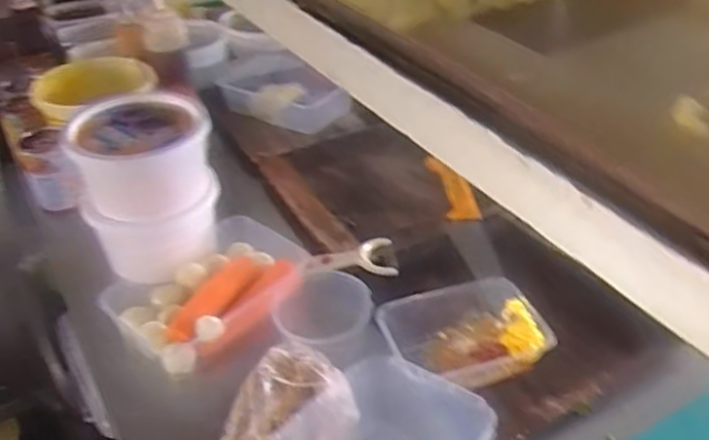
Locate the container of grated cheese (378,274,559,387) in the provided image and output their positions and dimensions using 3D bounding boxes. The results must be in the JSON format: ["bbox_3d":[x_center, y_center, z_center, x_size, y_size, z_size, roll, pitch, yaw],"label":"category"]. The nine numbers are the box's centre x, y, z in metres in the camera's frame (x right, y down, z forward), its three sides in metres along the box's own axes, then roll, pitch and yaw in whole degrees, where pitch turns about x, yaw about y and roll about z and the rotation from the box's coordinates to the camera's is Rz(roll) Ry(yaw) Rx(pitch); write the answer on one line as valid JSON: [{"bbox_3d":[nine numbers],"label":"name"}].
[{"bbox_3d":[0.123,0.138,0.759,0.176,0.060,0.117,-10,39,-10],"label":"container of grated cheese"}]

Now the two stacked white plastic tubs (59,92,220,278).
[{"bbox_3d":[-0.264,-0.042,0.888,0.164,0.197,0.174,-7,38,-6],"label":"two stacked white plastic tubs"}]

